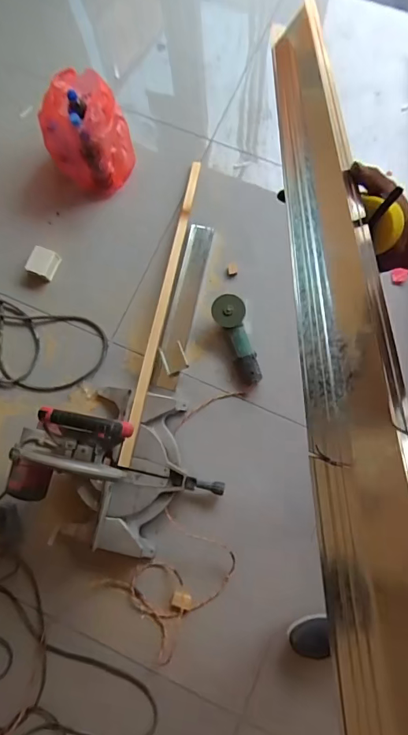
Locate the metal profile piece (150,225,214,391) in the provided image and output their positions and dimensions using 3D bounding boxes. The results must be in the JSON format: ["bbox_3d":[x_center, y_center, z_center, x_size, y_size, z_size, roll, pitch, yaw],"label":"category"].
[{"bbox_3d":[-0.060,-0.205,1.364,0.091,0.052,0.567,12,78,5],"label":"metal profile piece"}]

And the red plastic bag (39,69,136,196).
[{"bbox_3d":[-0.341,-0.721,1.355,0.199,0.286,0.272,32,81,9],"label":"red plastic bag"}]

